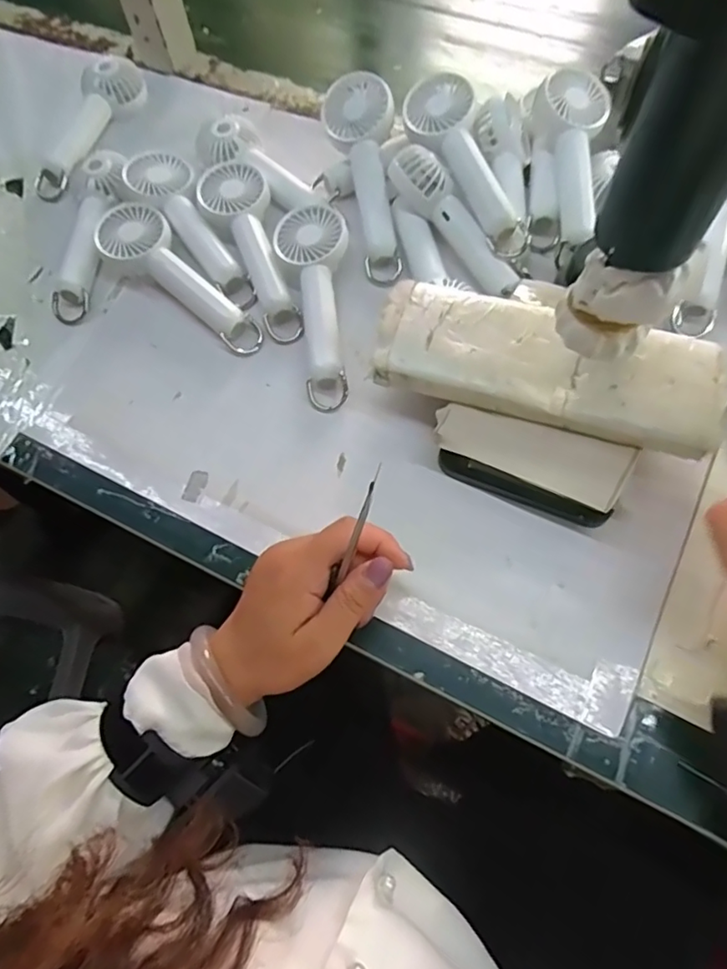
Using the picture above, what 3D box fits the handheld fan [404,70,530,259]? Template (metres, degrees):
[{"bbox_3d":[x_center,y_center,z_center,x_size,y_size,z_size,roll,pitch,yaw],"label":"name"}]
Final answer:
[{"bbox_3d":[0.076,-0.249,0.439,0.053,0.043,0.159,-18,67,-5],"label":"handheld fan"}]

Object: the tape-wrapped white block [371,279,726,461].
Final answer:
[{"bbox_3d":[0.114,-0.079,0.362,0.210,0.020,0.078,16,68,9],"label":"tape-wrapped white block"}]

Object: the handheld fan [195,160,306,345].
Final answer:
[{"bbox_3d":[-0.084,-0.194,0.456,0.054,0.028,0.168,-26,68,-8],"label":"handheld fan"}]

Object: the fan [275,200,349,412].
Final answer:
[{"bbox_3d":[-0.031,-0.147,0.432,0.054,0.031,0.178,-12,67,-3],"label":"fan"}]

